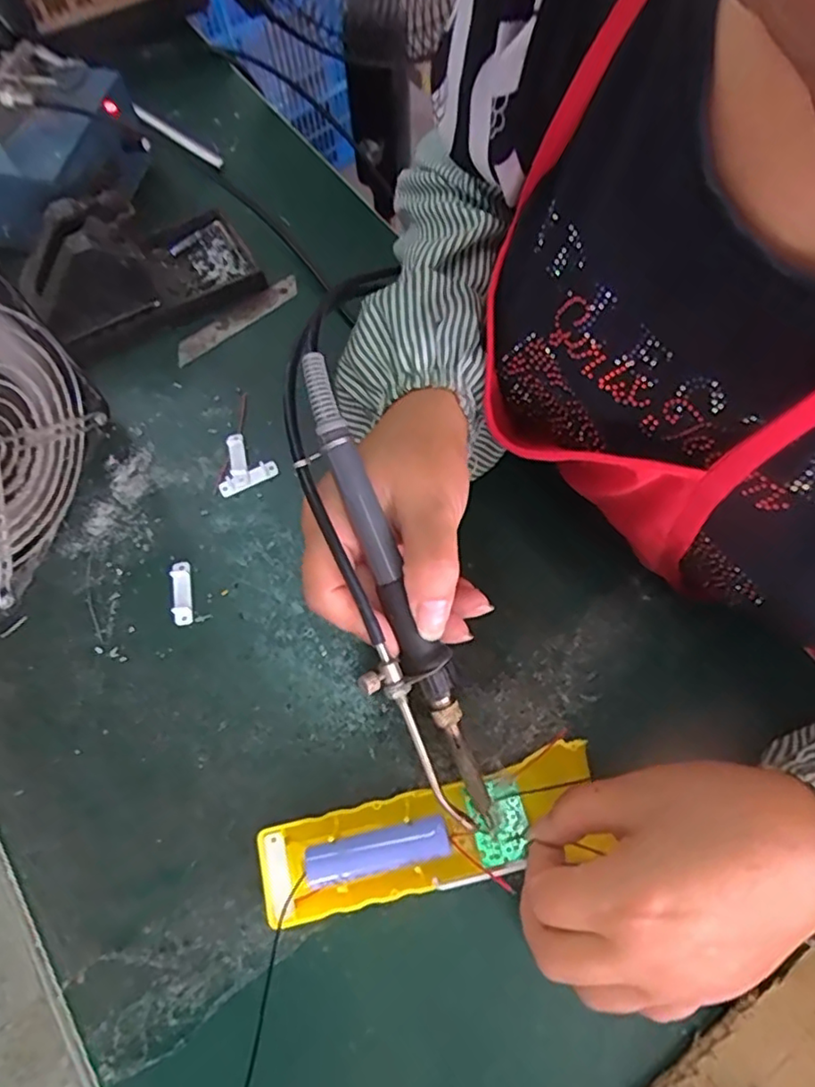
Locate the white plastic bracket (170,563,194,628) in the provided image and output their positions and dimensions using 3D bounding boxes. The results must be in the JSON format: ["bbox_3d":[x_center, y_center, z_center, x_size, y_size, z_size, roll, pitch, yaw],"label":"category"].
[{"bbox_3d":[-0.129,0.028,0.350,0.010,0.006,0.038,-11,67,-2],"label":"white plastic bracket"}]

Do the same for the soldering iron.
[{"bbox_3d":[-0.011,0.025,0.246,0.034,0.018,0.201,-24,92,-7],"label":"soldering iron"}]

